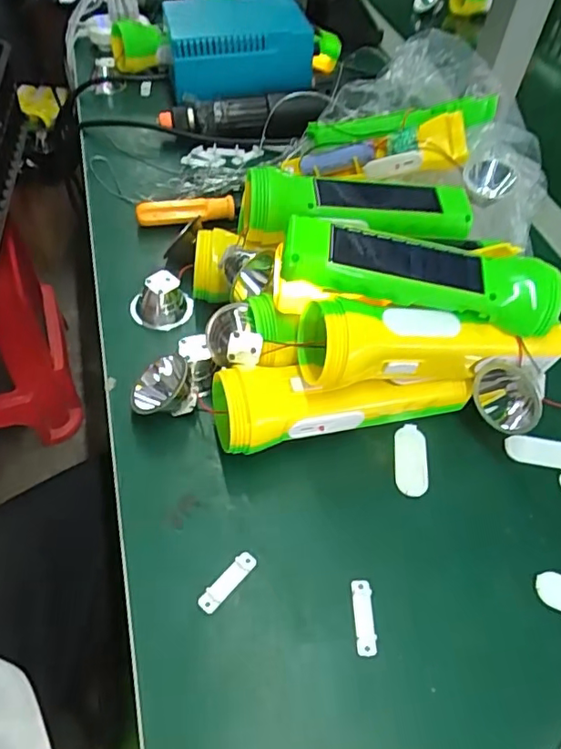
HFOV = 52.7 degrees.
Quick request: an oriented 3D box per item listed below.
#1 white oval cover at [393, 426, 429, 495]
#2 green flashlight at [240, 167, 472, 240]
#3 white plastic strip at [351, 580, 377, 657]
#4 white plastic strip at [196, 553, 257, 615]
[{"bbox_3d":[0.082,0.053,0.357,0.021,0.004,0.049,6,50,1],"label":"white oval cover"},{"bbox_3d":[0.054,-0.122,0.396,0.158,0.042,0.043,0,51,-6],"label":"green flashlight"},{"bbox_3d":[0.043,0.125,0.293,0.010,0.004,0.036,1,50,-4],"label":"white plastic strip"},{"bbox_3d":[-0.028,0.109,0.299,0.009,0.006,0.037,36,57,23],"label":"white plastic strip"}]

